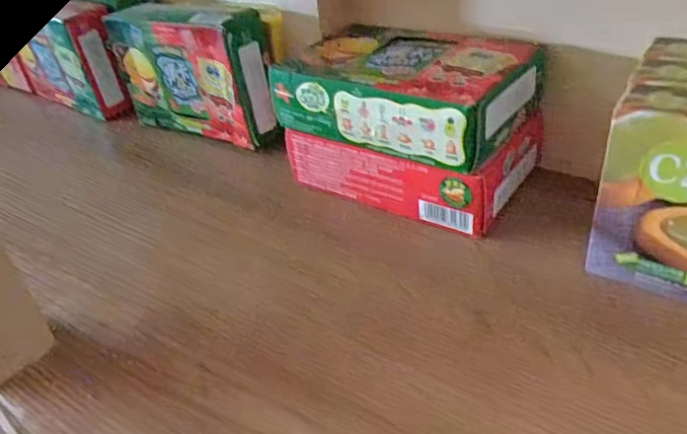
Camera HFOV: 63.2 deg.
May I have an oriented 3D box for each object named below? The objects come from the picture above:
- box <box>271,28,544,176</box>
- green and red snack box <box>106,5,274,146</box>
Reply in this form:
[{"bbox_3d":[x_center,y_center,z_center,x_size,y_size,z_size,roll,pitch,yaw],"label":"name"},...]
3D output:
[{"bbox_3d":[0.037,-0.078,0.336,0.134,0.041,0.089,19,42,32],"label":"box"},{"bbox_3d":[-0.116,-0.110,0.424,0.150,0.093,0.038,17,41,29],"label":"green and red snack box"}]

